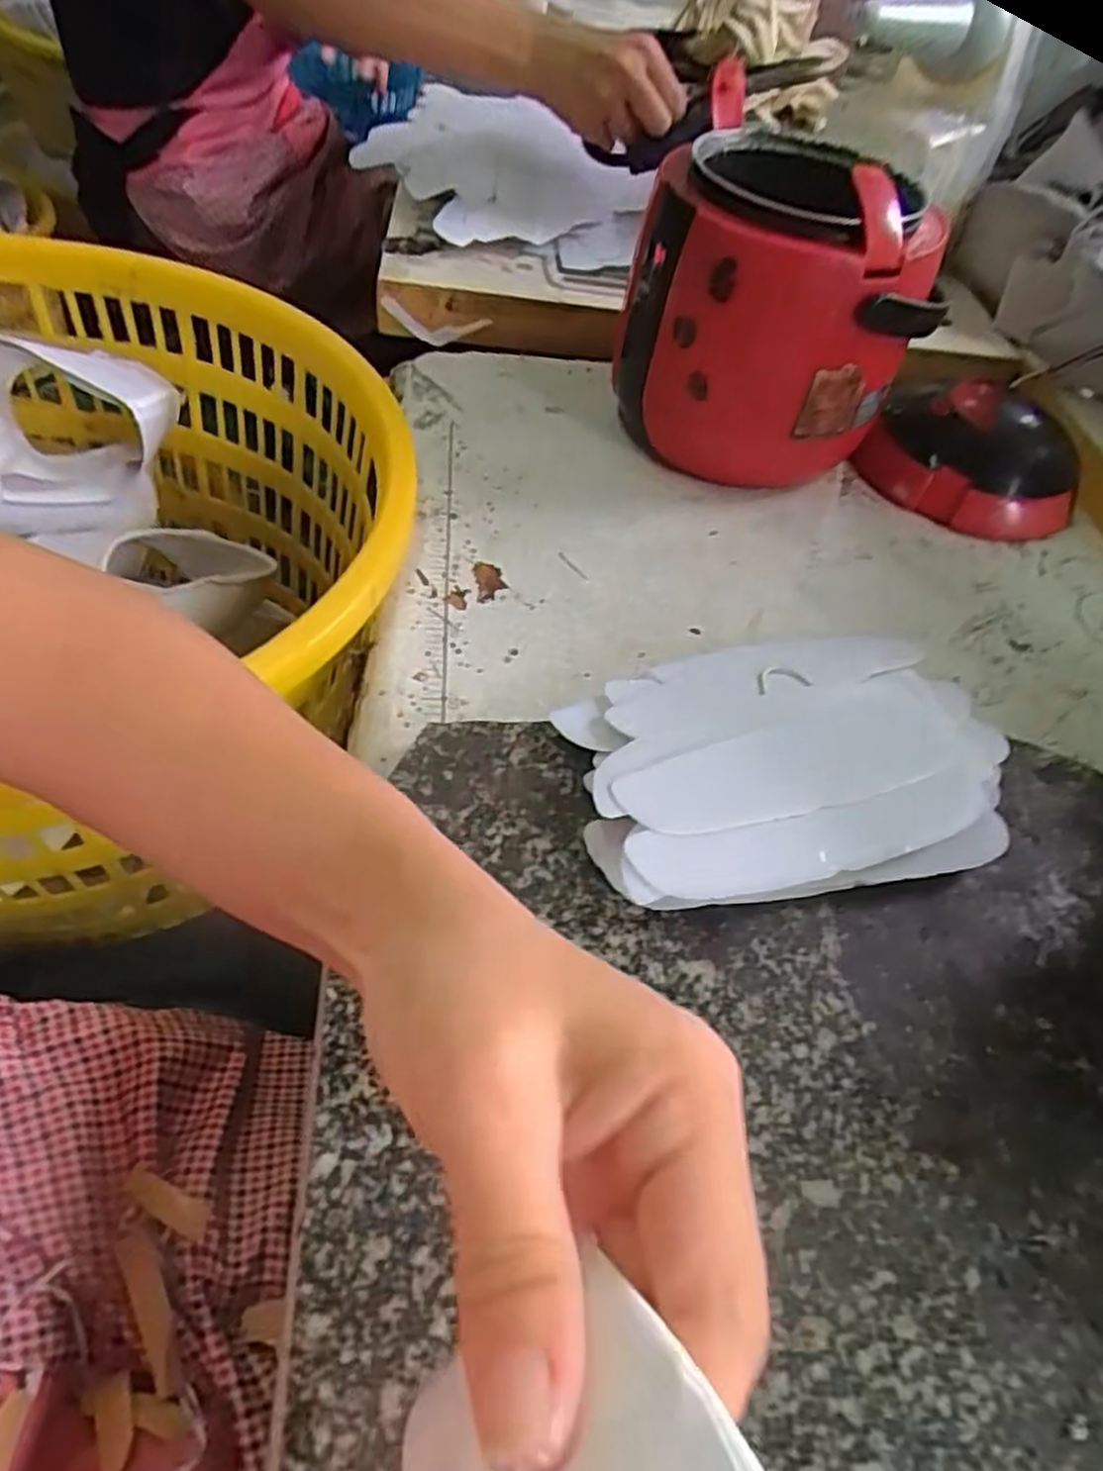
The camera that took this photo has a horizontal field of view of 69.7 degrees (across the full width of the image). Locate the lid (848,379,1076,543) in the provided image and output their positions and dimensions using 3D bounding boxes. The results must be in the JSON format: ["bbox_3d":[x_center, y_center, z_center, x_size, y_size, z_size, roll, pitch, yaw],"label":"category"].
[{"bbox_3d":[0.310,-0.213,0.576,0.145,0.055,0.145,5,52,-6],"label":"lid"}]

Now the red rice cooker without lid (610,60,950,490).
[{"bbox_3d":[0.142,-0.289,0.538,0.180,0.163,0.198,11,52,0],"label":"red rice cooker without lid"}]

